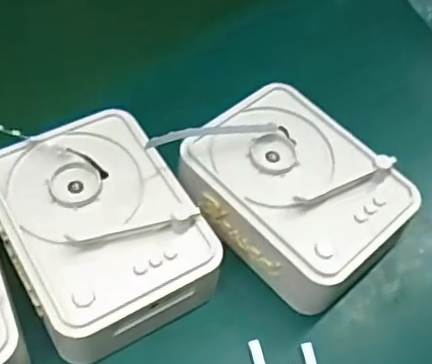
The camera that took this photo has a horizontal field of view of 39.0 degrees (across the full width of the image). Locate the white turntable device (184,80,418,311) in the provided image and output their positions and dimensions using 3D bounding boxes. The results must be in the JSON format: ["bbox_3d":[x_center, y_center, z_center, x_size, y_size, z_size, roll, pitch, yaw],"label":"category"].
[{"bbox_3d":[0.049,0.007,0.375,0.097,0.054,0.125,-37,64,-28],"label":"white turntable device"}]

